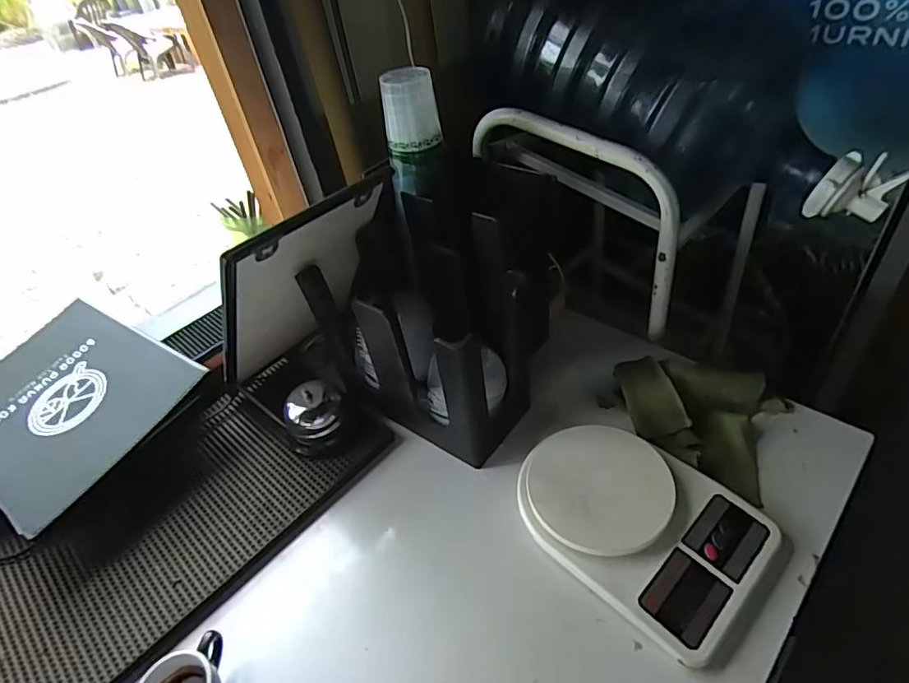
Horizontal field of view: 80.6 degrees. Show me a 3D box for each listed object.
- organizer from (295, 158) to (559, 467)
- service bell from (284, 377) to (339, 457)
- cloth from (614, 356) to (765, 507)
[{"bbox_3d":[0.003,-0.055,0.664,0.243,0.246,0.269,24,52,31],"label":"organizer"},{"bbox_3d":[-0.163,0.091,0.637,0.078,0.062,0.066,-23,42,-17],"label":"service bell"},{"bbox_3d":[0.257,0.081,0.596,0.154,0.052,0.145,10,46,20],"label":"cloth"}]

